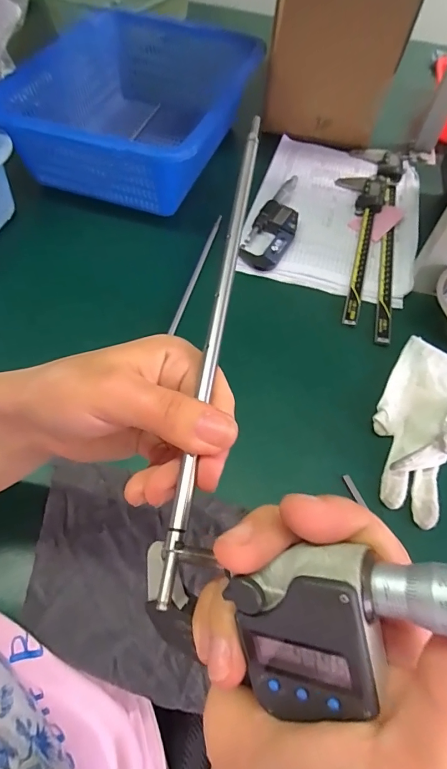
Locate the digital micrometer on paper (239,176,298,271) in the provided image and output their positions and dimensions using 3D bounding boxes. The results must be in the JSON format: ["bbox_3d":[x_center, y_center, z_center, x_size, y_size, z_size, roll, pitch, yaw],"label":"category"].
[{"bbox_3d":[0.073,-0.219,0.542,0.052,0.019,0.178,20,60,8],"label":"digital micrometer on paper"}]

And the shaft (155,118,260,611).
[{"bbox_3d":[-0.001,-0.042,0.202,0.008,0.009,0.272,9,66,2],"label":"shaft"}]

